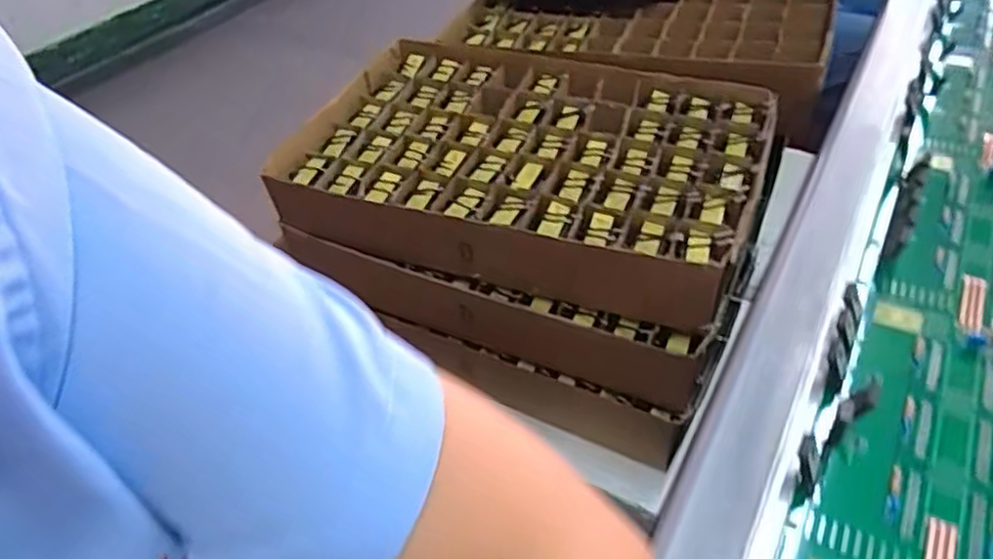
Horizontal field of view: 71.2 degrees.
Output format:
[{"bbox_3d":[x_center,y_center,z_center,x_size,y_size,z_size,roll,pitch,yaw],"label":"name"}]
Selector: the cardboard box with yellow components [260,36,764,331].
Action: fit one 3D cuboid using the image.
[{"bbox_3d":[0.027,-0.107,0.640,0.397,0.075,0.258,12,44,19],"label":"cardboard box with yellow components"}]

